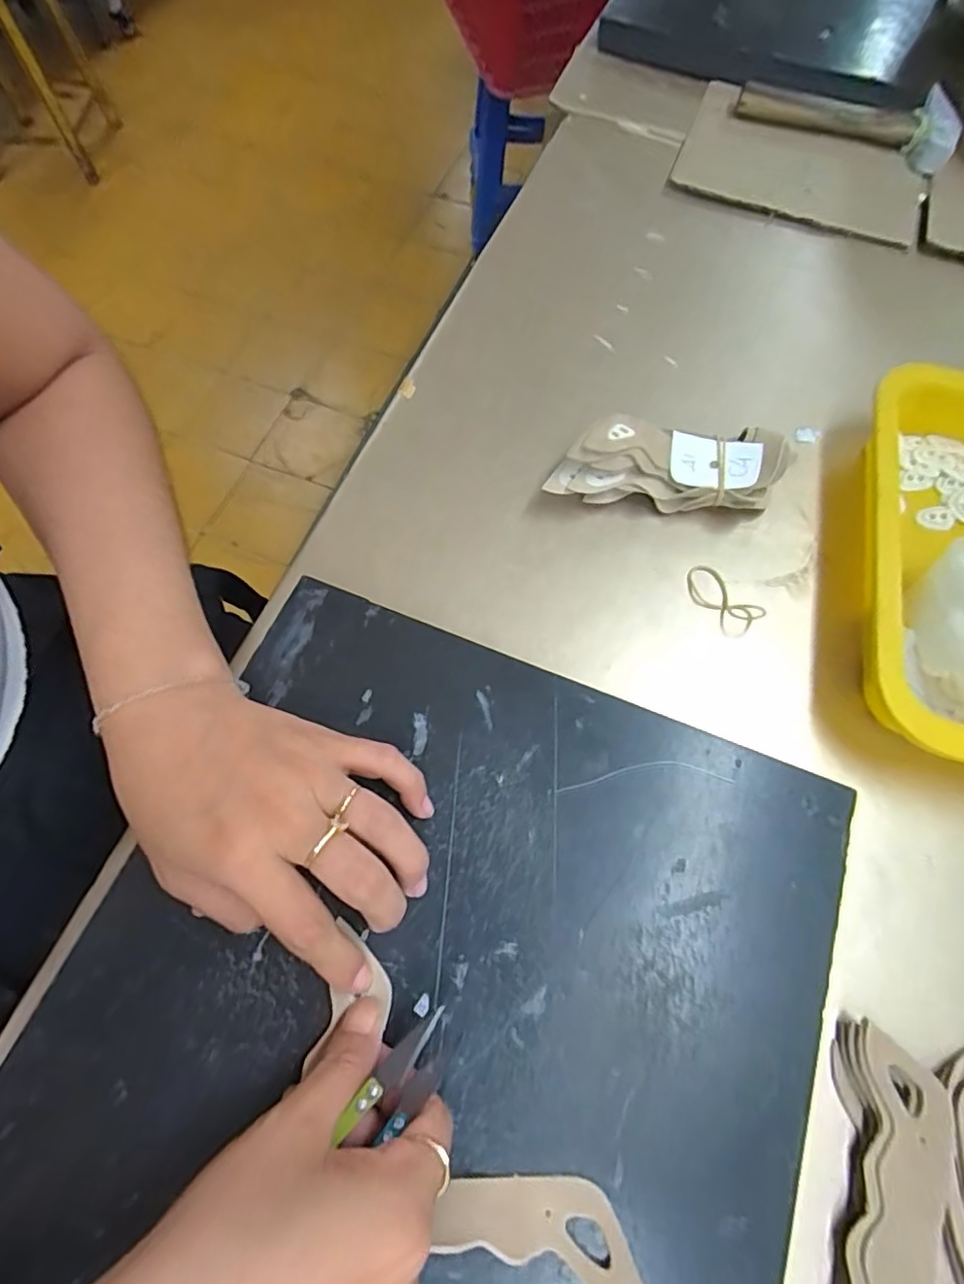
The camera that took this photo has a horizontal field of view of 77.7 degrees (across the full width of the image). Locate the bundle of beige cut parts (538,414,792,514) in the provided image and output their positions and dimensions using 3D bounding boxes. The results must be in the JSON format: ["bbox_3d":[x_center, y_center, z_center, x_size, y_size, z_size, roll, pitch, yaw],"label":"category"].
[{"bbox_3d":[0.114,-0.113,0.369,0.145,0.043,0.059,3,66,1],"label":"bundle of beige cut parts"}]

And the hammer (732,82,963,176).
[{"bbox_3d":[0.330,-0.477,0.545,0.188,0.034,0.078,22,68,9],"label":"hammer"}]

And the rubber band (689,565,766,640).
[{"bbox_3d":[0.140,-0.027,0.351,0.023,0.011,0.048,-31,70,-14],"label":"rubber band"}]

